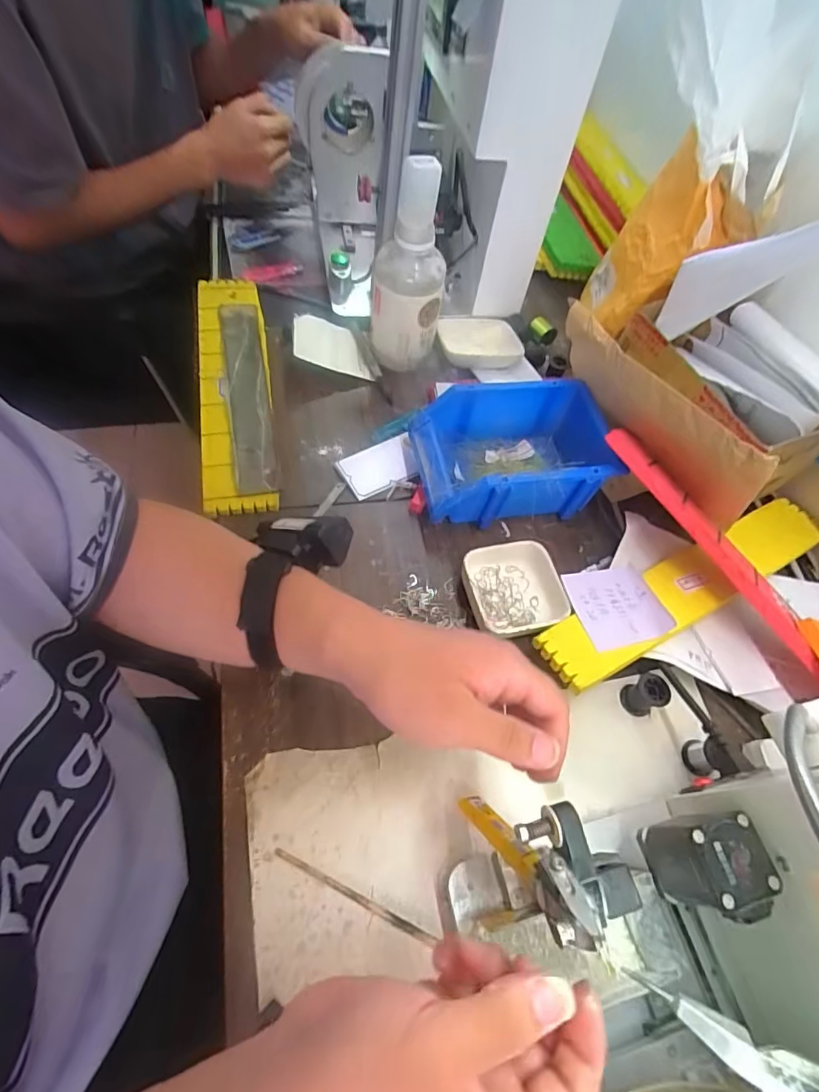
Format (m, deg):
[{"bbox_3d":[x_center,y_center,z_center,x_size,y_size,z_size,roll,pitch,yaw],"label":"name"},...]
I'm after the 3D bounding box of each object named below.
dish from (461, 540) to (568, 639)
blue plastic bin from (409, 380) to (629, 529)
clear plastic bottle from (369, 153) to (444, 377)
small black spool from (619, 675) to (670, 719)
[{"bbox_3d":[0.094,0.040,0.461,0.087,0.027,0.087,-6,61,-11],"label":"dish"},{"bbox_3d":[0.100,-0.096,0.509,0.180,0.068,0.128,-5,61,-10],"label":"blue plastic bin"},{"bbox_3d":[-0.002,-0.277,0.534,0.071,0.200,0.058,-1,60,-8],"label":"clear plastic bottle"},{"bbox_3d":[0.196,0.124,0.425,0.031,0.030,0.027,-18,64,-17],"label":"small black spool"}]

